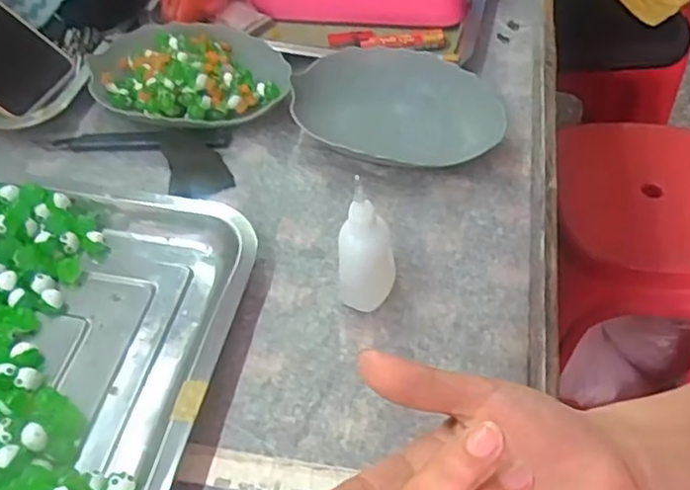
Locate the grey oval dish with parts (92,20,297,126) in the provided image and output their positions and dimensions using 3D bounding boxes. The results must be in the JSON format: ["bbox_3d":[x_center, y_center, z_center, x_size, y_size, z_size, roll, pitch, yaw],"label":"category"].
[{"bbox_3d":[-0.132,-0.144,0.547,0.169,0.027,0.111,11,51,8],"label":"grey oval dish with parts"}]

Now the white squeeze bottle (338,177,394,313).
[{"bbox_3d":[0.014,0.003,0.397,0.034,0.090,0.035,5,51,4],"label":"white squeeze bottle"}]

